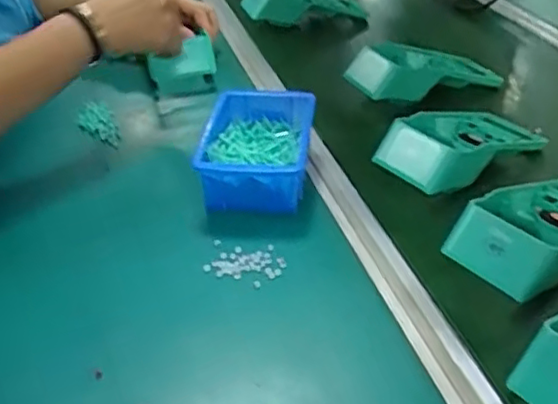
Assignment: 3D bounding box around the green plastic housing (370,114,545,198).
[{"bbox_3d":[0.185,-0.060,0.643,0.186,0.051,0.089,-22,41,-29],"label":"green plastic housing"}]

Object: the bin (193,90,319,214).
[{"bbox_3d":[-0.022,-0.051,0.623,0.100,0.059,0.162,5,35,5],"label":"bin"}]

